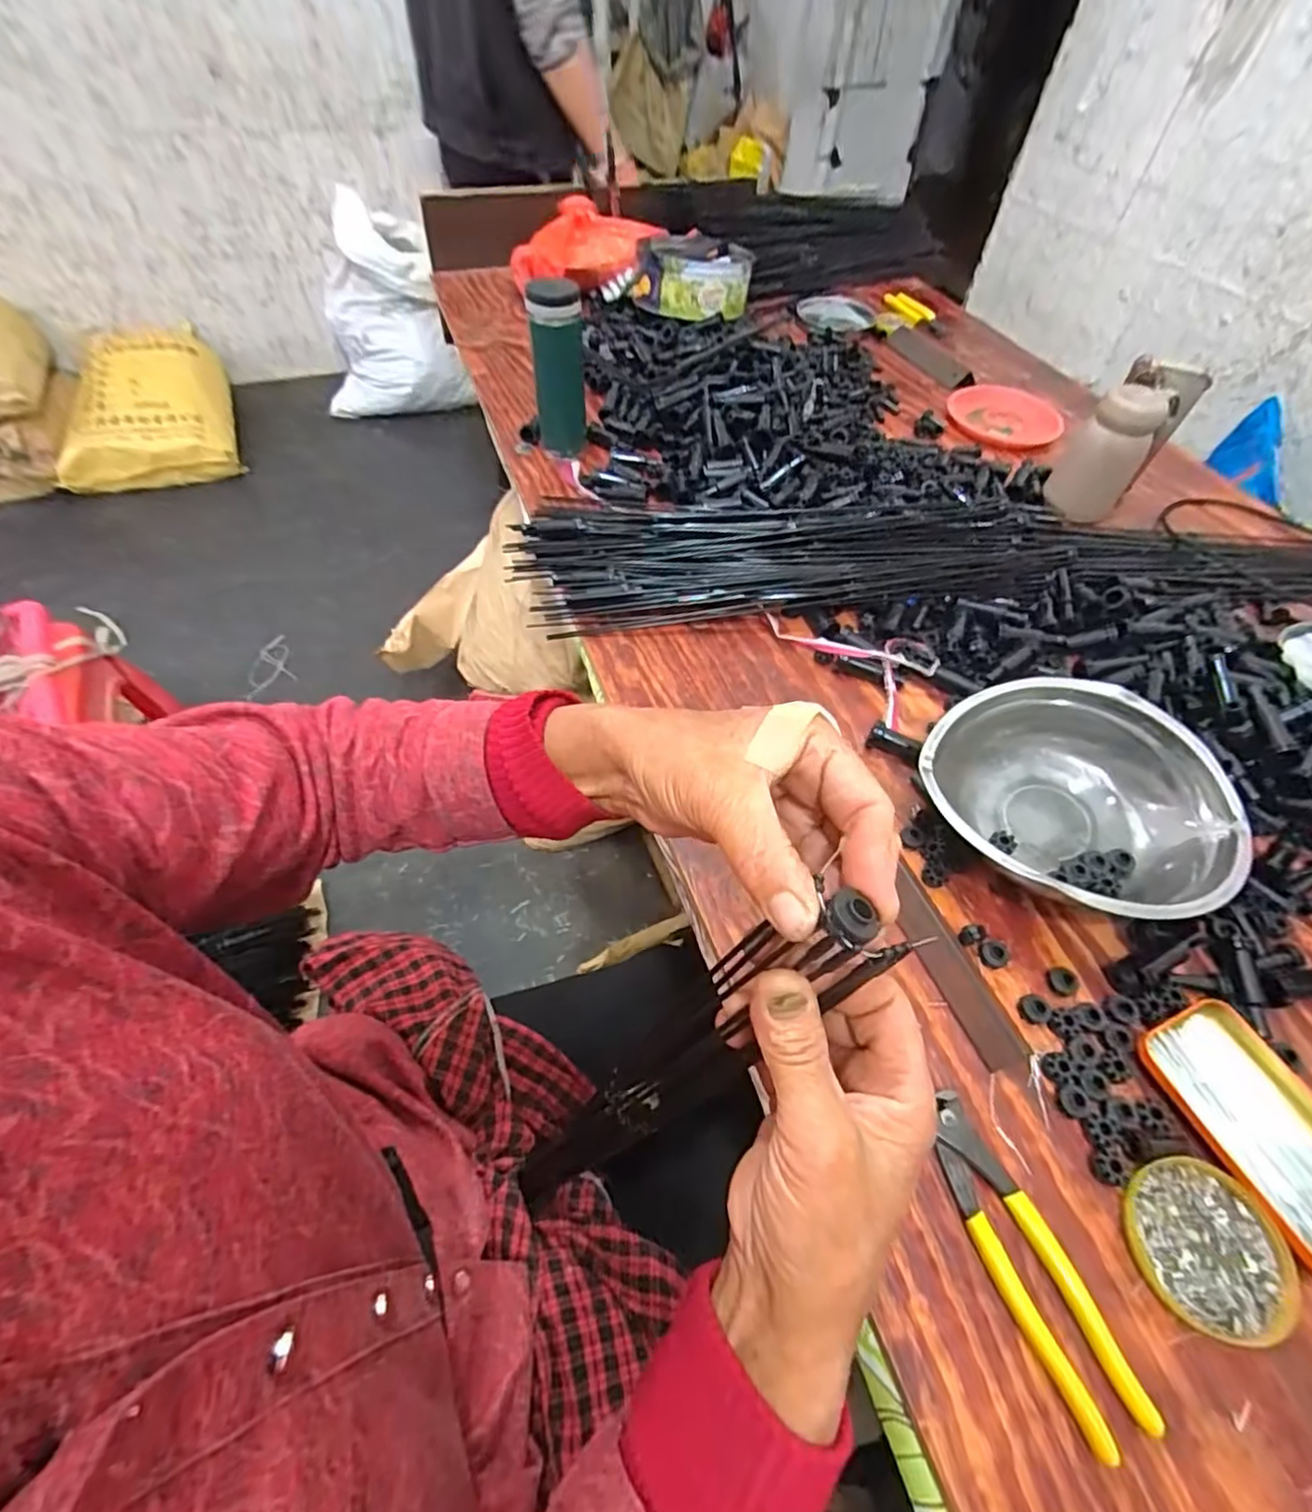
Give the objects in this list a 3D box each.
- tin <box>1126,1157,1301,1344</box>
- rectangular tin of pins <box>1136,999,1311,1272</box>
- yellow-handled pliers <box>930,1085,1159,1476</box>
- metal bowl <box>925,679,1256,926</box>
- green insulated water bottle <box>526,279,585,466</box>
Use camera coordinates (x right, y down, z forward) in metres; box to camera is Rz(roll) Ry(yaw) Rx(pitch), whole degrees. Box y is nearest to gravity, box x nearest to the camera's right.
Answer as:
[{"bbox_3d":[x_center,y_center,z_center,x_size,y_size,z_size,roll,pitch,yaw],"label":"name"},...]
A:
[{"bbox_3d":[0.316,0.280,0.366,0.085,0.014,0.081,1,54,-2],"label":"tin"},{"bbox_3d":[0.377,0.227,0.393,0.079,0.016,0.139,-19,58,-16],"label":"rectangular tin of pins"},{"bbox_3d":[0.203,0.276,0.357,0.041,0.012,0.160,-16,57,-14],"label":"yellow-handled pliers"},{"bbox_3d":[0.312,0.041,0.489,0.192,0.090,0.190,1,54,-2],"label":"metal bowl"},{"bbox_3d":[-0.116,-0.452,0.755,0.058,0.179,0.053,6,54,2],"label":"green insulated water bottle"}]

